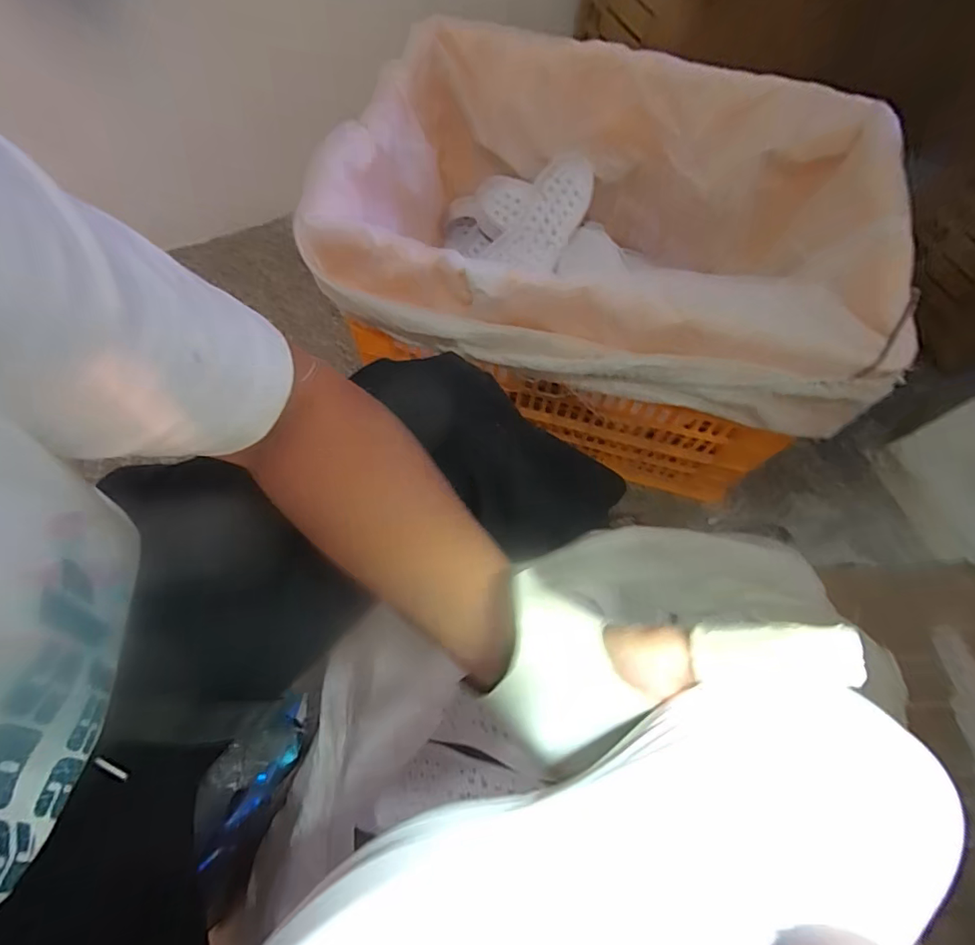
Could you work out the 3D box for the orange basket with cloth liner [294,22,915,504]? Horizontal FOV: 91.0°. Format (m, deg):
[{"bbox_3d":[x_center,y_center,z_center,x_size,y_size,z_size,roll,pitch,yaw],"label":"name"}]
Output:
[{"bbox_3d":[0.153,-0.305,0.769,0.681,0.390,0.531,10,67,3],"label":"orange basket with cloth liner"}]

